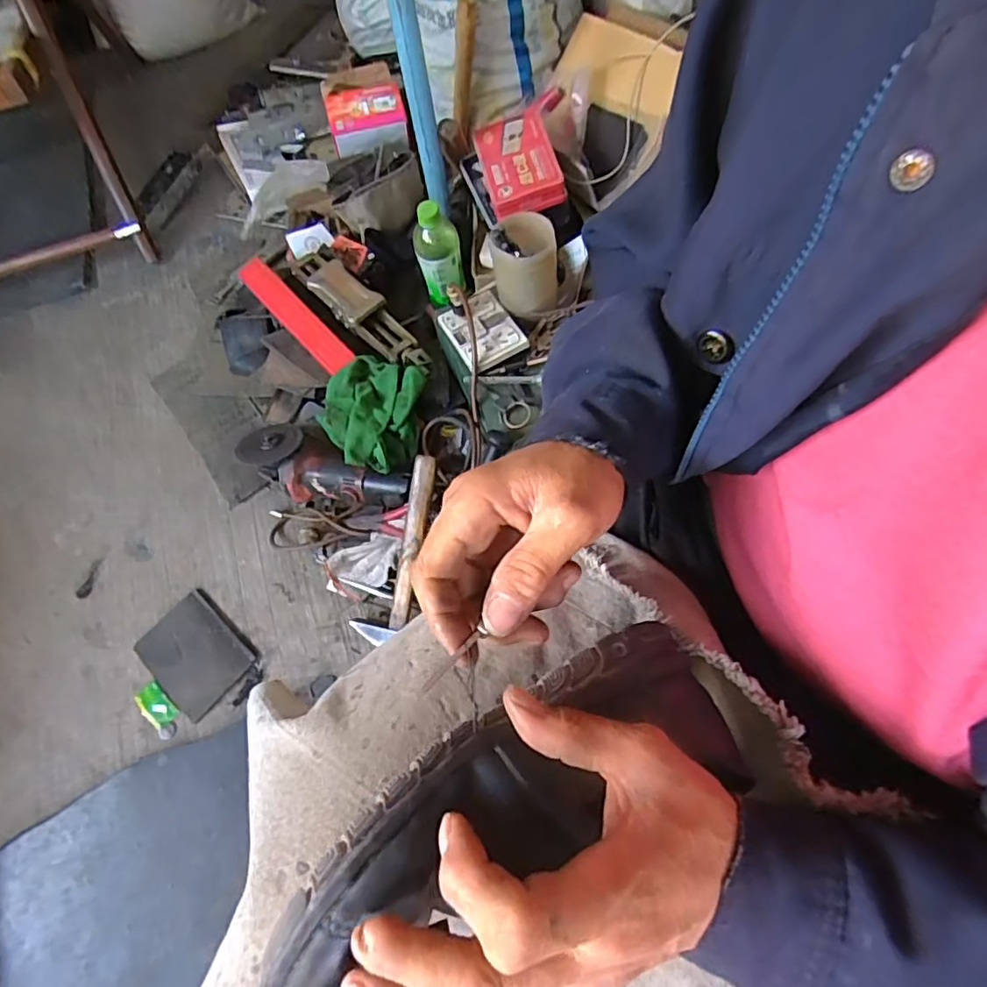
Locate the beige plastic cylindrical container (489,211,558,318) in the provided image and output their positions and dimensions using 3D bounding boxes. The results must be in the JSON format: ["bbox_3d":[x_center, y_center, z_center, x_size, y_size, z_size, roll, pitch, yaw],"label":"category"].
[{"bbox_3d":[0.044,-0.310,0.777,0.087,0.104,0.091,0,62,-1],"label":"beige plastic cylindrical container"}]

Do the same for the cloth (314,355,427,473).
[{"bbox_3d":[-0.183,-0.117,0.855,0.152,0.063,0.172,6,64,7],"label":"cloth"}]

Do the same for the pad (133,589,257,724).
[{"bbox_3d":[-0.413,0.218,0.808,0.155,0.009,0.113,38,72,20],"label":"pad"}]

